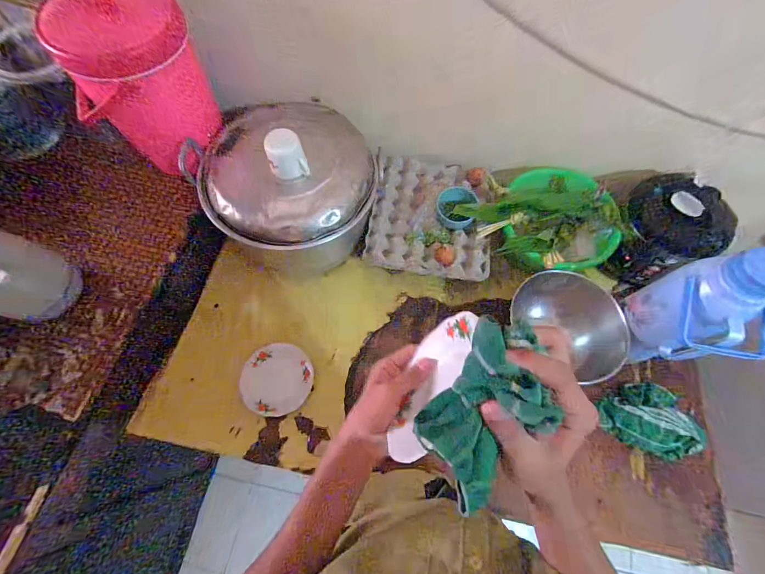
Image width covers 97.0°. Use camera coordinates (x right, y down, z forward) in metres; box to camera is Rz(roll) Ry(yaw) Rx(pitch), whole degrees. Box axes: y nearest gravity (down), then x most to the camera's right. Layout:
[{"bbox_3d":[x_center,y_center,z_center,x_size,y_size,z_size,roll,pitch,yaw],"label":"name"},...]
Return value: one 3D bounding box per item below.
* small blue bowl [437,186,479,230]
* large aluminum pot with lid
[{"bbox_3d":[0.179,-0.189,0.808,0.088,0.042,0.094,1,69,-2],"label":"small blue bowl"},{"bbox_3d":[-0.222,-0.204,0.776,0.344,0.317,0.300,39,72,12],"label":"large aluminum pot with lid"}]

